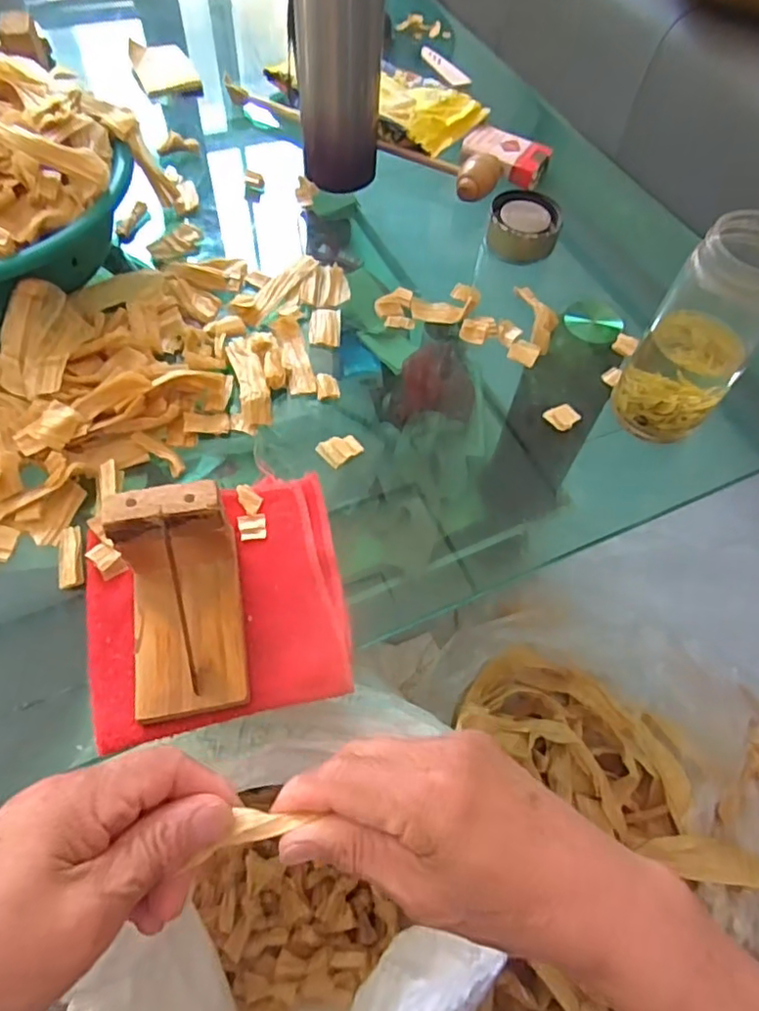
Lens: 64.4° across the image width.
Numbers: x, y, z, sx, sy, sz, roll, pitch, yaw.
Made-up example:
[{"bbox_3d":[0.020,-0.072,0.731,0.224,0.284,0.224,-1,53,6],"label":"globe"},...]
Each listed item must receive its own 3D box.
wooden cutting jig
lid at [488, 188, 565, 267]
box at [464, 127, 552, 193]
[{"bbox_3d":[-0.109,0.053,0.327,0.060,0.070,0.104,-8,61,-9],"label":"wooden cutting jig"},{"bbox_3d":[0.134,-0.257,0.558,0.064,0.032,0.059,11,60,2],"label":"lid"},{"bbox_3d":[0.130,-0.361,0.622,0.087,0.019,0.054,26,62,10],"label":"box"}]

